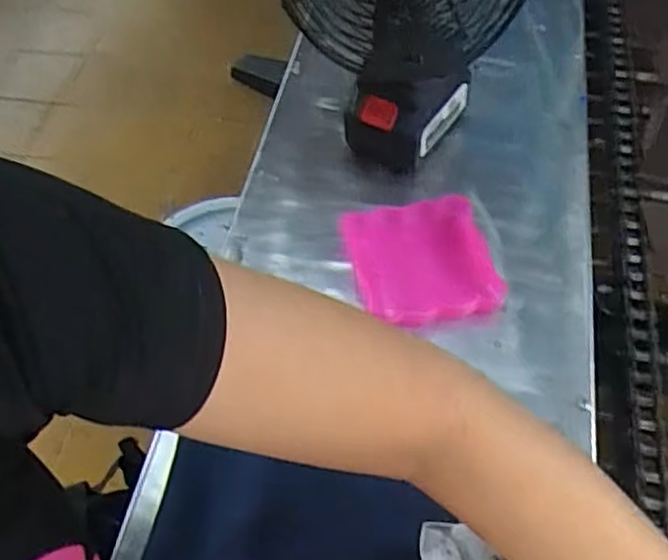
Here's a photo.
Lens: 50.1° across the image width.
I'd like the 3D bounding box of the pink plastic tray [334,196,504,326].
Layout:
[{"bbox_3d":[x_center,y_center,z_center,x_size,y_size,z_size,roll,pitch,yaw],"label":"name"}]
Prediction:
[{"bbox_3d":[0.068,-0.017,0.569,0.103,0.028,0.113,-13,54,-5],"label":"pink plastic tray"}]

